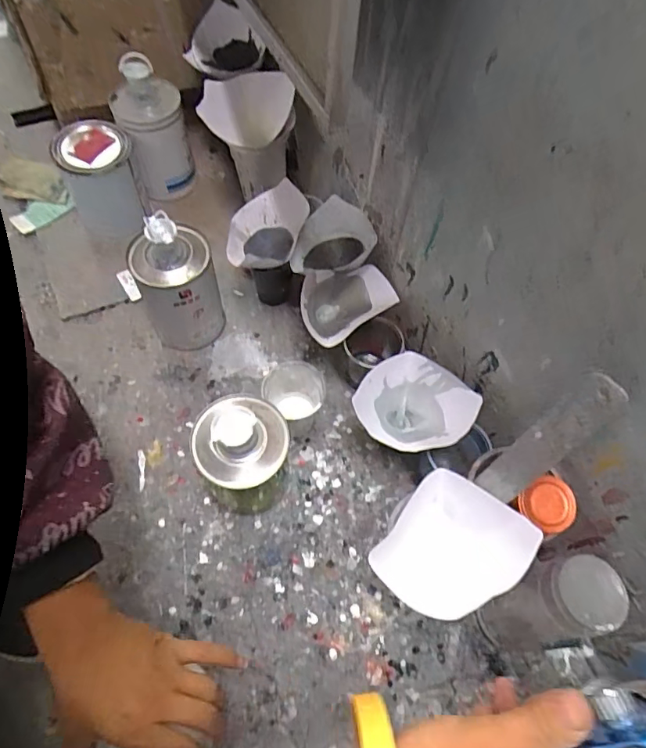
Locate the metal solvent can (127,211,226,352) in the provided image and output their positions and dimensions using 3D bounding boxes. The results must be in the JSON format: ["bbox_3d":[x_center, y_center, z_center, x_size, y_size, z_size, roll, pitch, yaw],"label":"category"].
[{"bbox_3d":[-0.185,-0.114,0.639,0.097,0.177,0.093,-21,67,-13],"label":"metal solvent can"}]

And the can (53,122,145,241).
[{"bbox_3d":[-0.328,-0.289,0.745,0.102,0.124,0.128,-25,68,-15],"label":"can"}]

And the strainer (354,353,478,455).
[{"bbox_3d":[0.095,0.043,0.560,0.112,0.081,0.112,1,64,-3],"label":"strainer"}]

